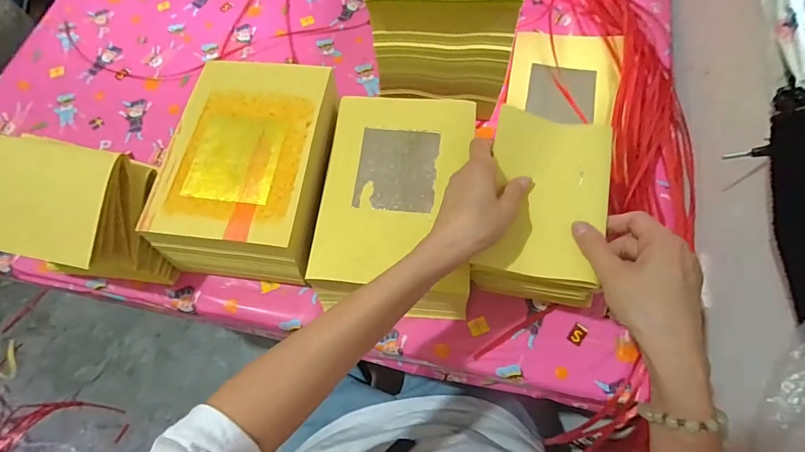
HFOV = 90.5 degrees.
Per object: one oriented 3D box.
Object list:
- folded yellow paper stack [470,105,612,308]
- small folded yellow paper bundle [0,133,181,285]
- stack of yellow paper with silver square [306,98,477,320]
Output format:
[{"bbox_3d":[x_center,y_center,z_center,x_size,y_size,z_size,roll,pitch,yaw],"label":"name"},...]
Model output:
[{"bbox_3d":[0.141,-0.027,0.396,0.102,0.060,0.183,11,70,7],"label":"folded yellow paper stack"},{"bbox_3d":[-0.348,-0.009,0.439,0.164,0.133,0.117,12,70,7],"label":"small folded yellow paper bundle"},{"bbox_3d":[-0.005,-0.025,0.468,0.165,0.077,0.242,2,69,3],"label":"stack of yellow paper with silver square"}]

